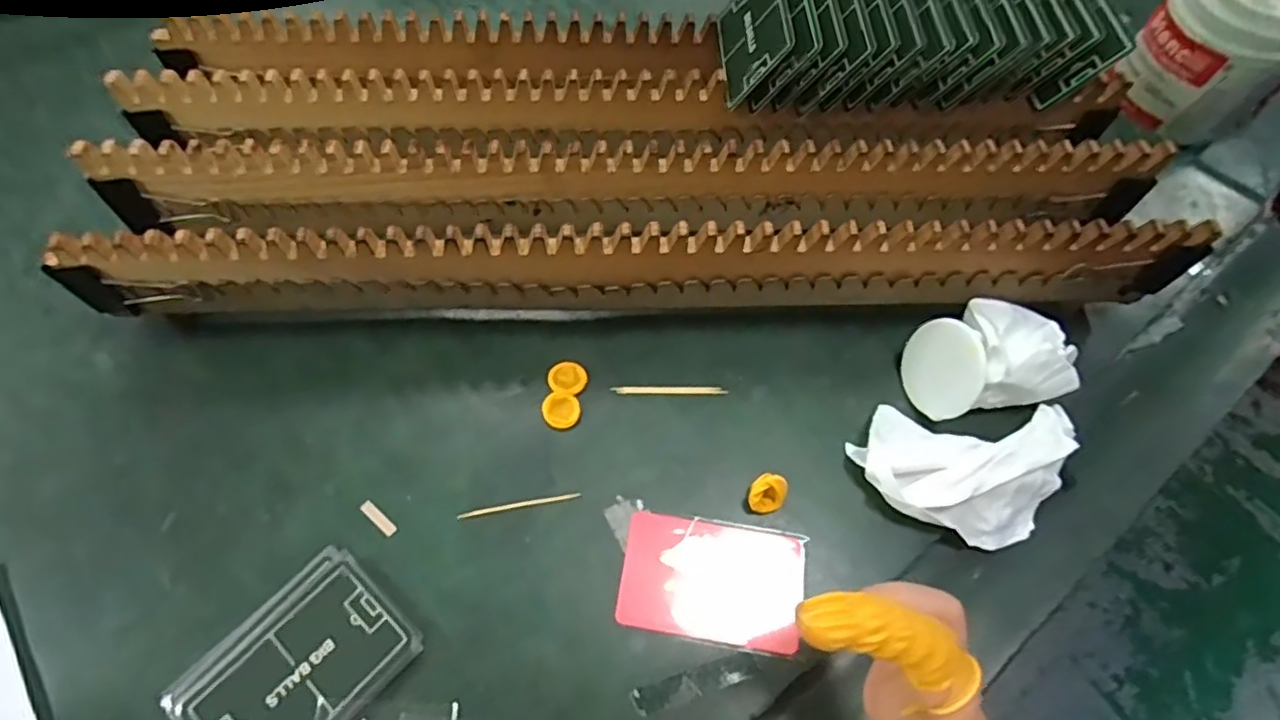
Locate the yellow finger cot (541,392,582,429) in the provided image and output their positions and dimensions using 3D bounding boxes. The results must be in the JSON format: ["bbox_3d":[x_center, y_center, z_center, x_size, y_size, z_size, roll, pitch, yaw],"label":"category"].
[{"bbox_3d":[-0.043,0.028,0.343,0.020,0.004,0.019,1,62,-1],"label":"yellow finger cot"}]

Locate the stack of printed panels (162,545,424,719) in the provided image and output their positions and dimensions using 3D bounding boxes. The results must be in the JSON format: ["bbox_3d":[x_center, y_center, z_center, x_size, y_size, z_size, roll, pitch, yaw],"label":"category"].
[{"bbox_3d":[-0.153,0.136,0.280,0.067,0.008,0.091,40,68,17],"label":"stack of printed panels"}]

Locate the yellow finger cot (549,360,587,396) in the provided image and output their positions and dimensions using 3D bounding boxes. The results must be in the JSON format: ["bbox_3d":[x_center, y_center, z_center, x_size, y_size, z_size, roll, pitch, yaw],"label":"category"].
[{"bbox_3d":[-0.040,0.009,0.353,0.021,0.004,0.020,1,62,-1],"label":"yellow finger cot"}]

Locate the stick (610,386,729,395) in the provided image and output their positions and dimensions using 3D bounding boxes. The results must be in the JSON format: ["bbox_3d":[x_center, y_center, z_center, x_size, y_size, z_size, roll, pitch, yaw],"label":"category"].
[{"bbox_3d":[0.017,0.016,0.351,0.064,0.004,0.005,0,62,-1],"label":"stick"}]

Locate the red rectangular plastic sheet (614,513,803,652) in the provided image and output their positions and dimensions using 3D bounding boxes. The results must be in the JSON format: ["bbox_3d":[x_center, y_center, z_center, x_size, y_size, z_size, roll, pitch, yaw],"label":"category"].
[{"bbox_3d":[0.035,0.106,0.306,0.085,0.006,0.055,9,63,3],"label":"red rectangular plastic sheet"}]

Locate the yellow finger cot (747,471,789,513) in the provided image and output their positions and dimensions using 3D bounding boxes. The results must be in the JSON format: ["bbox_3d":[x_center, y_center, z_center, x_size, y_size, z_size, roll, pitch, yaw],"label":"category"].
[{"bbox_3d":[0.065,0.068,0.321,0.017,0.015,0.020,36,67,16],"label":"yellow finger cot"}]

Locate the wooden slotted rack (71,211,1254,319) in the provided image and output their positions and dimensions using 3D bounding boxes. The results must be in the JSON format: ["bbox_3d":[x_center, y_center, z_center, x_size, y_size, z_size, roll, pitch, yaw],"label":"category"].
[{"bbox_3d":[0.001,-0.061,0.348,0.558,0.080,0.057,-1,63,-2],"label":"wooden slotted rack"}]

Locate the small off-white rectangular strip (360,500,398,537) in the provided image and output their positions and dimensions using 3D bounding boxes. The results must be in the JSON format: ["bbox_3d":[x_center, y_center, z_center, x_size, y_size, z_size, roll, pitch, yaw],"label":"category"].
[{"bbox_3d":[-0.132,0.079,0.316,0.023,0.004,0.006,36,67,16],"label":"small off-white rectangular strip"}]

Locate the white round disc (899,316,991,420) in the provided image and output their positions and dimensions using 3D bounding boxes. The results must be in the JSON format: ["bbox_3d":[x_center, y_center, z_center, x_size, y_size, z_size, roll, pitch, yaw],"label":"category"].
[{"bbox_3d":[0.162,0.004,0.338,0.004,0.051,0.050,-1,62,-28],"label":"white round disc"}]

